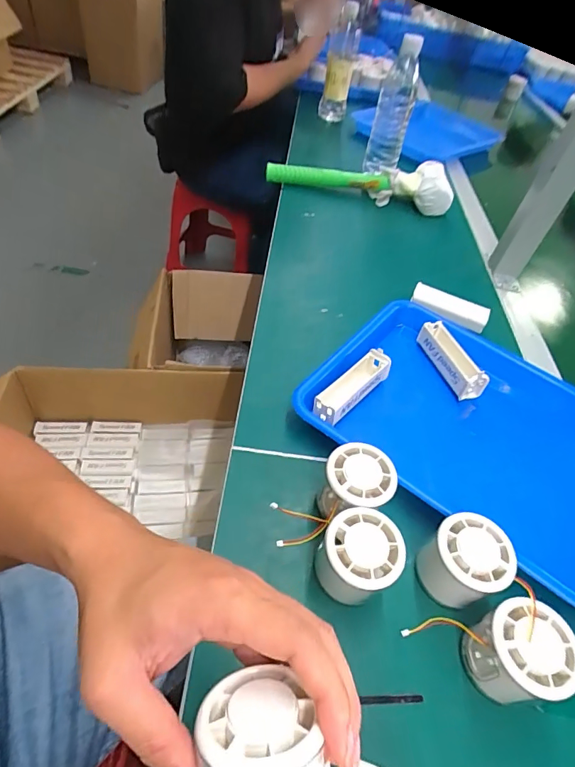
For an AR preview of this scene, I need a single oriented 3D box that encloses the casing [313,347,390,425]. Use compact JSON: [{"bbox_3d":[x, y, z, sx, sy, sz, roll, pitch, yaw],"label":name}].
[{"bbox_3d":[0.068,0.003,0.458,0.029,0.025,0.104,39,52,22],"label":"casing"}]

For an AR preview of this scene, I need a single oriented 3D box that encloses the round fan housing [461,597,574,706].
[{"bbox_3d":[0.160,0.188,0.304,0.060,0.057,0.055,6,48,-7],"label":"round fan housing"}]

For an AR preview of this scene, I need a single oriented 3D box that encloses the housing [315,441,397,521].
[{"bbox_3d":[0.057,0.092,0.372,0.055,0.059,0.060,6,48,-7],"label":"housing"}]

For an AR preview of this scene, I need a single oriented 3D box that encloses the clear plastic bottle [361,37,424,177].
[{"bbox_3d":[0.184,-0.471,0.773,0.063,0.219,0.067,15,47,2],"label":"clear plastic bottle"}]

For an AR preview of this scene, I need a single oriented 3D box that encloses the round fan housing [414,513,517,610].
[{"bbox_3d":[0.139,0.139,0.341,0.056,0.051,0.054,6,48,-7],"label":"round fan housing"}]

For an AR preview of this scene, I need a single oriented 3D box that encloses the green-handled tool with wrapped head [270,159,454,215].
[{"bbox_3d":[0.127,-0.367,0.782,0.325,0.065,0.095,13,47,-1],"label":"green-handled tool with wrapped head"}]

